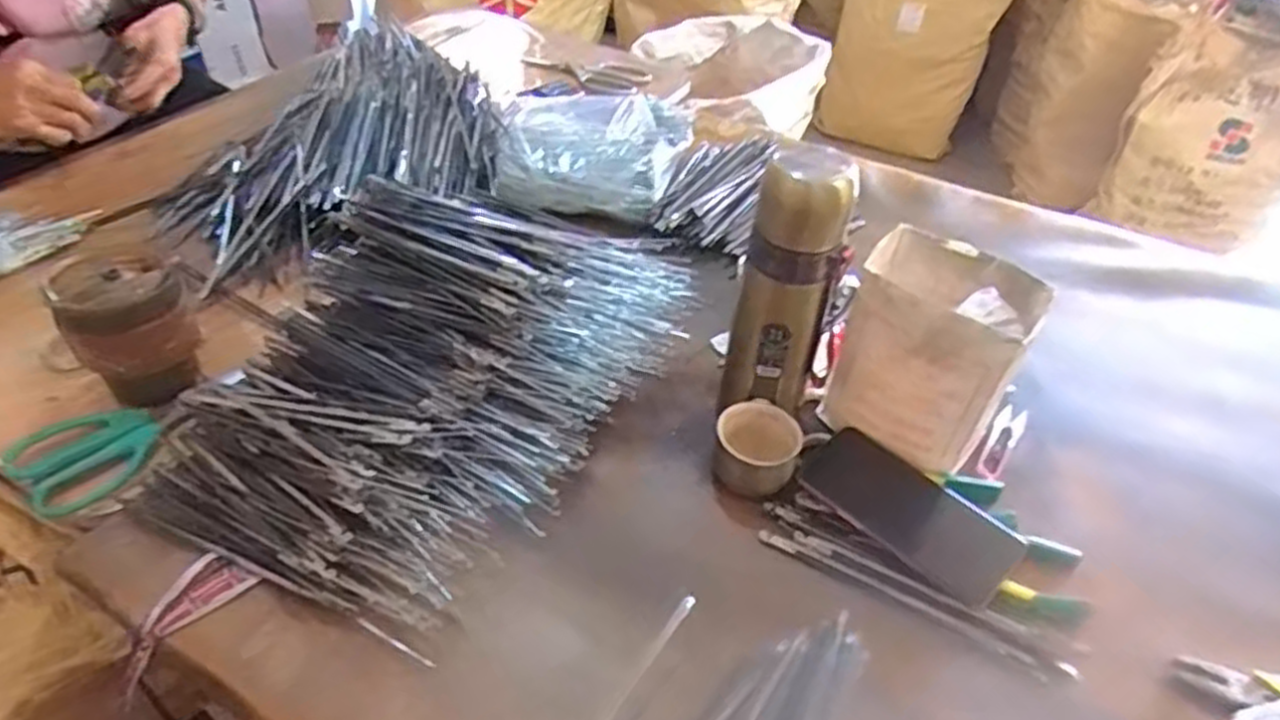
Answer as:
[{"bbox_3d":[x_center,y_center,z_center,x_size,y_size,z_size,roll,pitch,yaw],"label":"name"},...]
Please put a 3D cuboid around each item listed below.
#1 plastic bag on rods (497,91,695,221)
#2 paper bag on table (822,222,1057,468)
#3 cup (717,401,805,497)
[{"bbox_3d":[-0.049,-0.241,0.908,0.205,0.080,0.216,7,43,2],"label":"plastic bag on rods"},{"bbox_3d":[0.220,-0.006,0.603,0.123,0.137,0.103,24,46,19],"label":"paper bag on table"},{"bbox_3d":[0.087,0.070,0.594,0.061,0.044,0.059,3,43,-3],"label":"cup"}]

